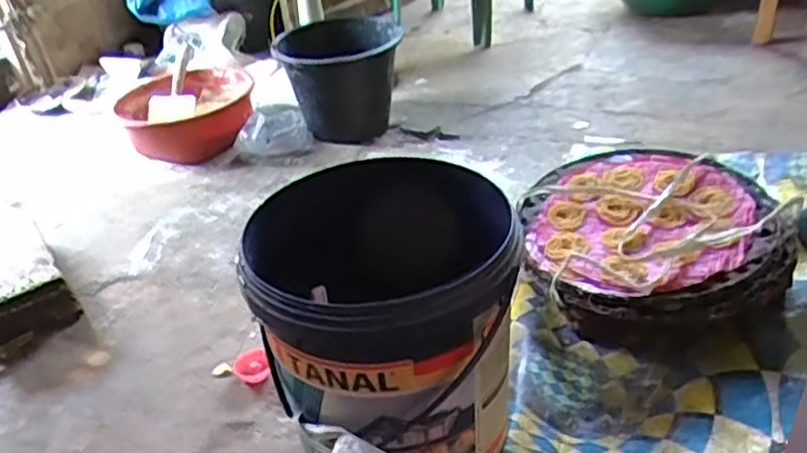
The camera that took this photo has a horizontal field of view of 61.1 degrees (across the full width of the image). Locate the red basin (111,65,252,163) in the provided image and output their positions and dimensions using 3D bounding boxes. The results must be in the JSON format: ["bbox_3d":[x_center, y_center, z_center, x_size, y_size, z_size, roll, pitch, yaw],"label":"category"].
[{"bbox_3d":[-0.584,-0.285,1.806,0.361,0.150,0.354,-5,32,3],"label":"red basin"}]

